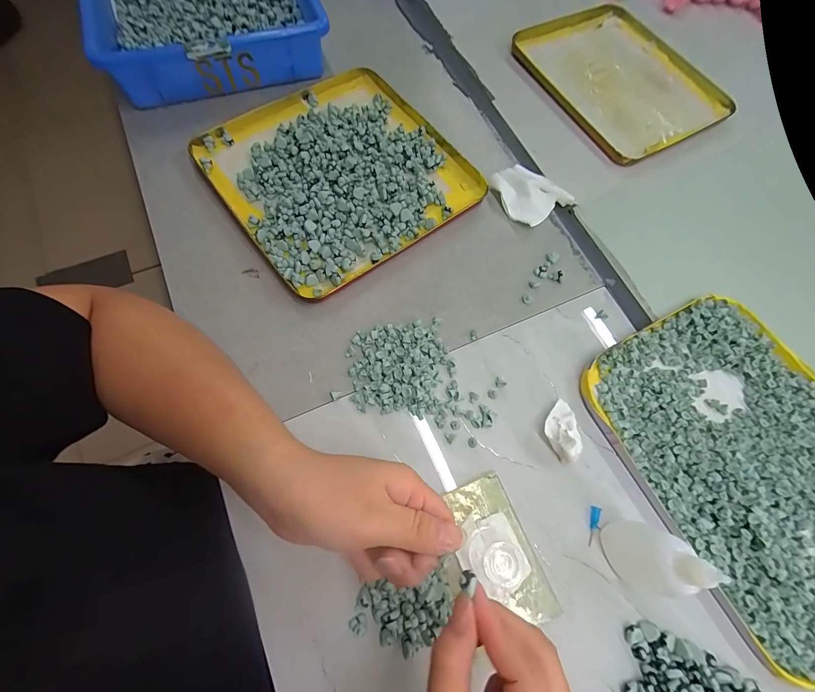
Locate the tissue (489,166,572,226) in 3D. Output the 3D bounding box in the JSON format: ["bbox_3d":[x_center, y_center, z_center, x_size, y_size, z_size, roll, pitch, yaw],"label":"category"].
[{"bbox_3d":[0.133,-0.170,0.396,0.069,0.010,0.073,-36,75,-14],"label":"tissue"}]

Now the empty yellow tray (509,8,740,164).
[{"bbox_3d":[0.273,-0.349,0.462,0.207,0.016,0.236,-28,73,-12],"label":"empty yellow tray"}]

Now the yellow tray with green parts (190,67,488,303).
[{"bbox_3d":[-0.073,-0.195,0.388,0.242,0.026,0.249,-36,75,-14],"label":"yellow tray with green parts"}]

